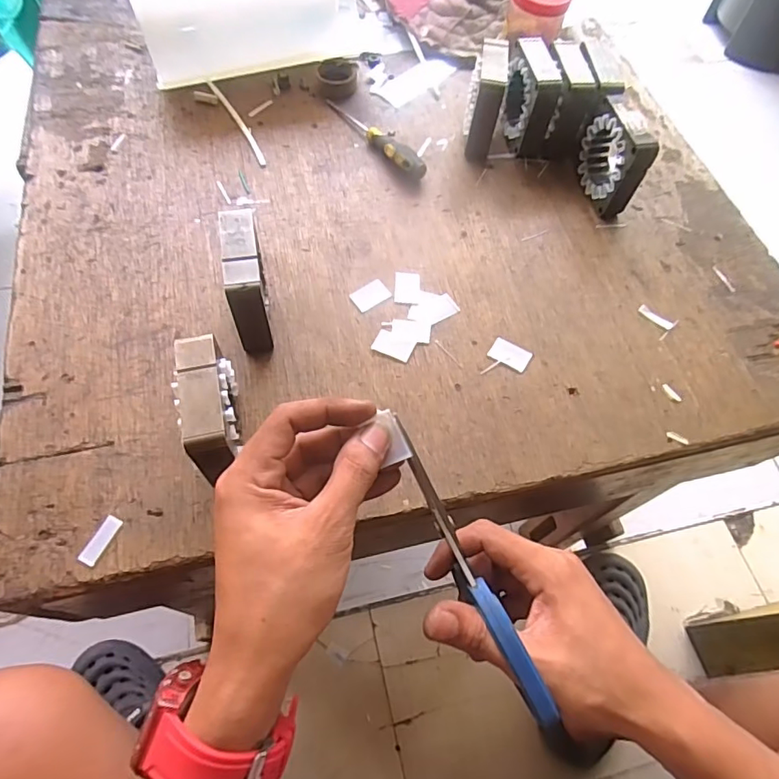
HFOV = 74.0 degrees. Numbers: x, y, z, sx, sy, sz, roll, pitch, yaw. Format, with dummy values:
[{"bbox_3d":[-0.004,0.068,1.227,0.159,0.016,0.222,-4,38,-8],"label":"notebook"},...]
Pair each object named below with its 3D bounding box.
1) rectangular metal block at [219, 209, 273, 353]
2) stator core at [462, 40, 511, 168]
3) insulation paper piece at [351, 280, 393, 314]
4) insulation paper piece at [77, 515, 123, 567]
[{"bbox_3d":[-0.100,-0.073,0.372,0.025,0.076,0.078,-10,64,-9],"label":"rectangular metal block"},{"bbox_3d":[0.088,-0.267,0.485,0.031,0.078,0.069,12,63,2],"label":"stator core"},{"bbox_3d":[-0.015,-0.077,0.421,0.030,0.004,0.022,-35,70,-19],"label":"insulation paper piece"},{"bbox_3d":[-0.180,0.094,0.322,0.011,0.004,0.031,21,63,7],"label":"insulation paper piece"}]

